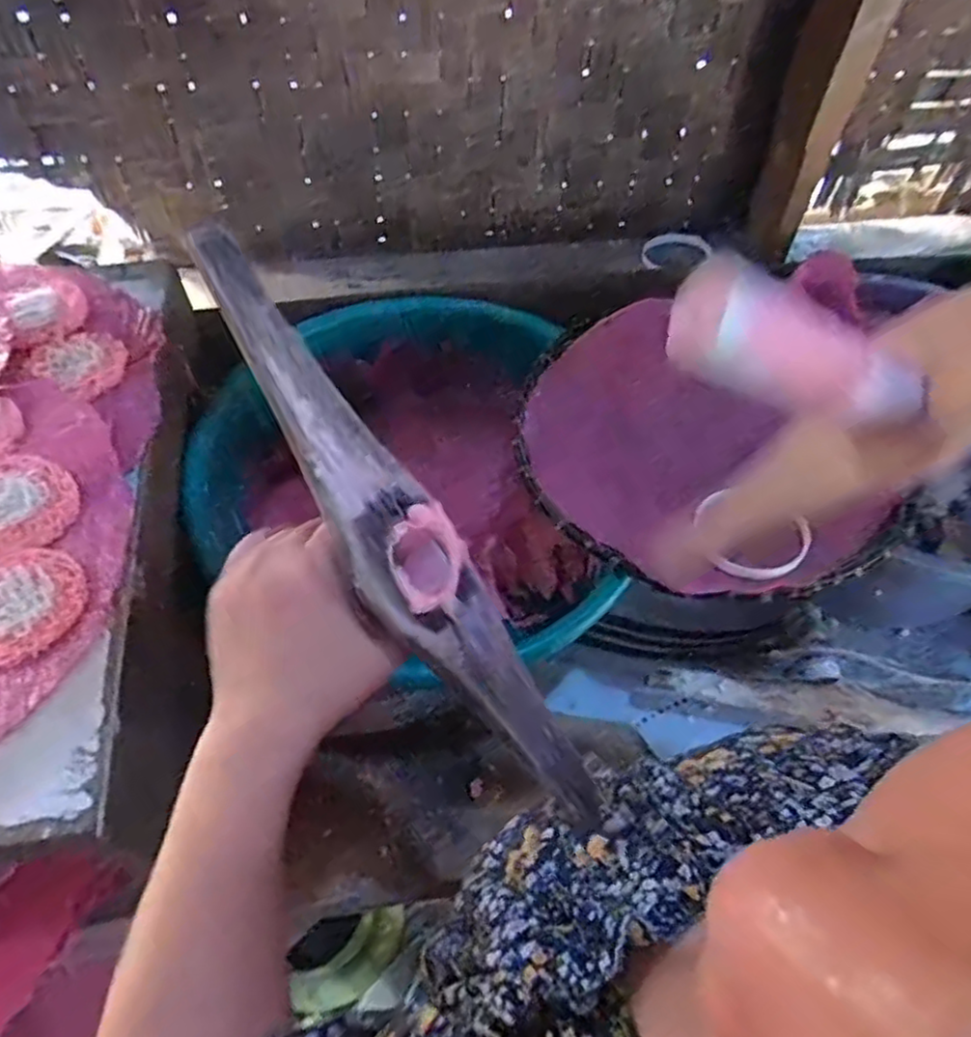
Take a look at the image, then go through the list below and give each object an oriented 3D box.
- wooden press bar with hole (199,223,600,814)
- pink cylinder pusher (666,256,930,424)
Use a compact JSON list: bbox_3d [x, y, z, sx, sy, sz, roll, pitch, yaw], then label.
[{"bbox_3d":[-0.029,0.018,0.294,0.050,0.023,0.288,-40,108,-25],"label":"wooden press bar with hole"},{"bbox_3d":[0.114,-0.057,0.249,0.100,0.034,0.025,19,54,-14],"label":"pink cylinder pusher"}]

